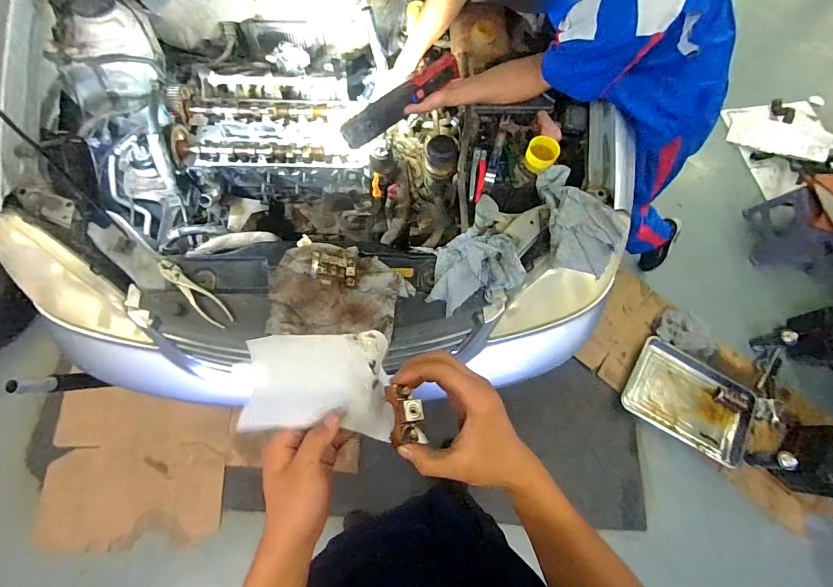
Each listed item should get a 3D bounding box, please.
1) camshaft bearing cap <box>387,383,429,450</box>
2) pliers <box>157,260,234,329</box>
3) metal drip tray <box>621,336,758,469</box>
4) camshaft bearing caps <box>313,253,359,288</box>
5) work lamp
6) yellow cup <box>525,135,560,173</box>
[{"bbox_3d":[-0.009,0.113,0.368,0.031,0.020,0.053,-7,71,-5],"label":"camshaft bearing cap"},{"bbox_3d":[-0.478,0.000,0.852,0.048,0.015,0.188,-45,101,-16],"label":"pliers"},{"bbox_3d":[1.101,0.432,1.595,0.457,0.069,0.339,30,76,17],"label":"metal drip tray"},{"bbox_3d":[-0.173,-0.051,0.846,0.094,0.047,0.064,5,70,-1],"label":"camshaft bearing caps"},{"bbox_3d":[-0.036,-0.419,0.863,0.289,0.050,0.044,-37,75,-1],"label":"work lamp"},{"bbox_3d":[0.295,-0.328,0.926,0.072,0.045,0.074,1,70,-2],"label":"yellow cup"}]

